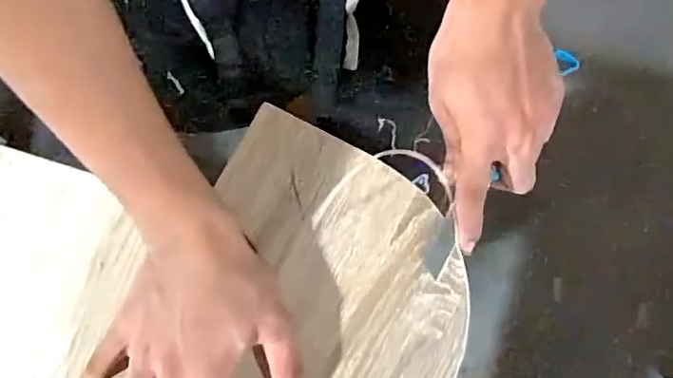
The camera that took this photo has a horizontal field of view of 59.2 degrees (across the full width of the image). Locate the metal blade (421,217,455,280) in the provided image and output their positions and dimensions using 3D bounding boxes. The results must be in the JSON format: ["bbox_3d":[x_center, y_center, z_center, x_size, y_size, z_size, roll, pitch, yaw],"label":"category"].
[{"bbox_3d":[0.076,0.043,0.442,0.019,0.004,0.045,18,81,5],"label":"metal blade"}]

